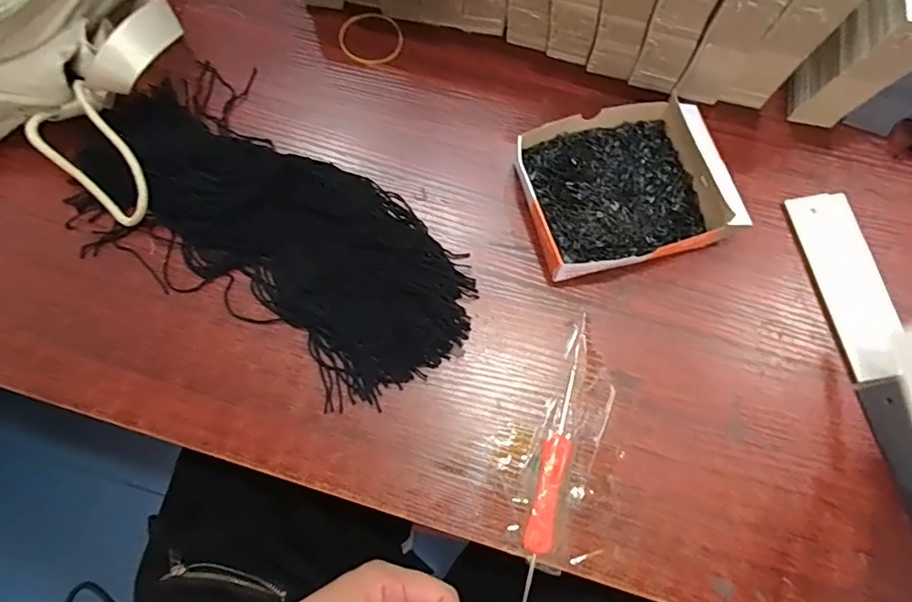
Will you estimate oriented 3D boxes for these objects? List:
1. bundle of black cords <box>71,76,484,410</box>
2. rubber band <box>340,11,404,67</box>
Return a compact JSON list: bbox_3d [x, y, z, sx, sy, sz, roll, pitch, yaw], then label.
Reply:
[{"bbox_3d":[-0.122,-0.055,0.354,0.292,0.021,0.124,39,76,13],"label":"bundle of black cords"},{"bbox_3d":[-0.067,-0.206,0.408,0.047,0.004,0.052,-31,74,-9],"label":"rubber band"}]

